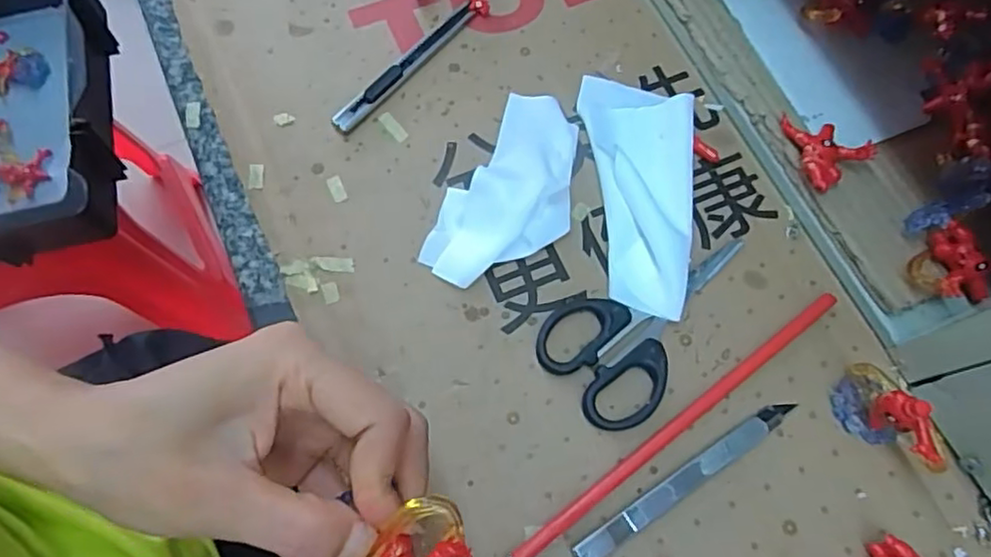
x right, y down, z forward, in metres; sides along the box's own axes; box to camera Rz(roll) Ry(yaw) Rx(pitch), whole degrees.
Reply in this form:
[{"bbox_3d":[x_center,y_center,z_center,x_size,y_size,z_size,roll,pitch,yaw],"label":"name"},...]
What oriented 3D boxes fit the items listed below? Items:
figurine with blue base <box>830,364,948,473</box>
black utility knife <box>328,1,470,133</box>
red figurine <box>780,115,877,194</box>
[{"bbox_3d":[0.187,0.065,0.307,0.029,0.047,0.052,-8,71,-2],"label":"figurine with blue base"},{"bbox_3d":[-0.053,-0.127,0.382,0.010,0.011,0.112,38,76,12],"label":"black utility knife"},{"bbox_3d":[0.174,-0.073,0.353,0.036,0.017,0.046,-32,74,-10],"label":"red figurine"}]

